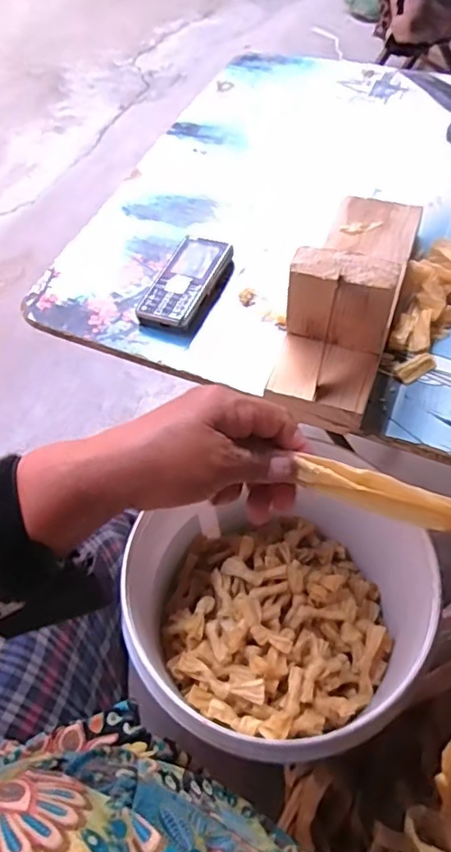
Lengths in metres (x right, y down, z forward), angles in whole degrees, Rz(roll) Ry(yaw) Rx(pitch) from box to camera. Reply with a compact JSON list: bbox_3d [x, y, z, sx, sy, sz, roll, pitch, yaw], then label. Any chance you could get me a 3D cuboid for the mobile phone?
[{"bbox_3d":[-0.042,-0.148,0.571,0.057,0.023,0.121,21,59,17],"label":"mobile phone"}]

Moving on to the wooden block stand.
[{"bbox_3d":[0.117,-0.135,0.491,0.081,0.103,0.272,17,58,14],"label":"wooden block stand"}]

